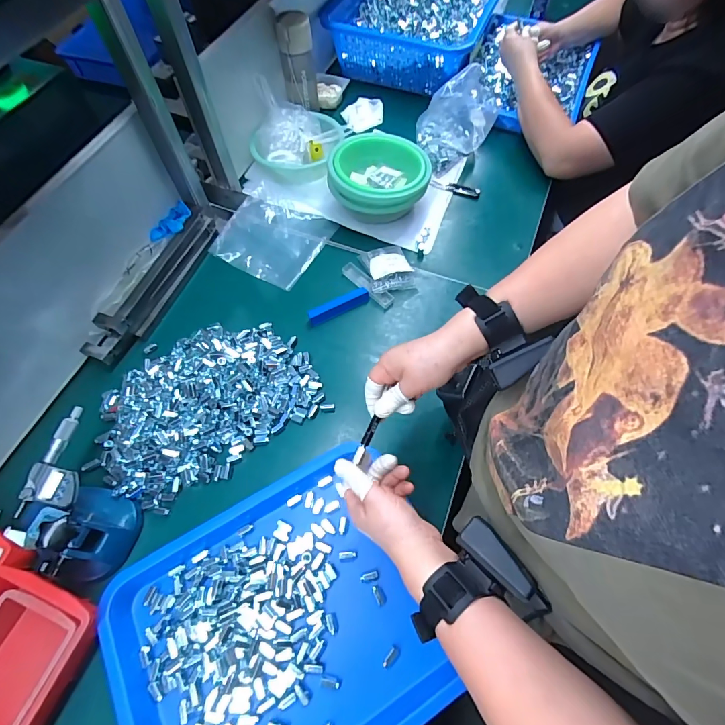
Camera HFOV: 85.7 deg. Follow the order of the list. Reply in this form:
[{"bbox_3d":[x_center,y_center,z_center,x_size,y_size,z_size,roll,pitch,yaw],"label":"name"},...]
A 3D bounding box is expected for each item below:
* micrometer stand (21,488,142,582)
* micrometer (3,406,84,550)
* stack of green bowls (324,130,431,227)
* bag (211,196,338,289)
[{"bbox_3d":[-0.344,0.202,0.474,0.092,0.111,0.110,1,63,1],"label":"micrometer stand"},{"bbox_3d":[-0.369,0.137,0.474,0.052,0.024,0.158,11,64,6],"label":"micrometer"},{"bbox_3d":[0.032,-0.349,0.756,0.183,0.091,0.184,1,63,1],"label":"stack of green bowls"},{"bbox_3d":[-0.172,-0.242,0.744,0.180,0.024,0.166,24,66,12],"label":"bag"}]

